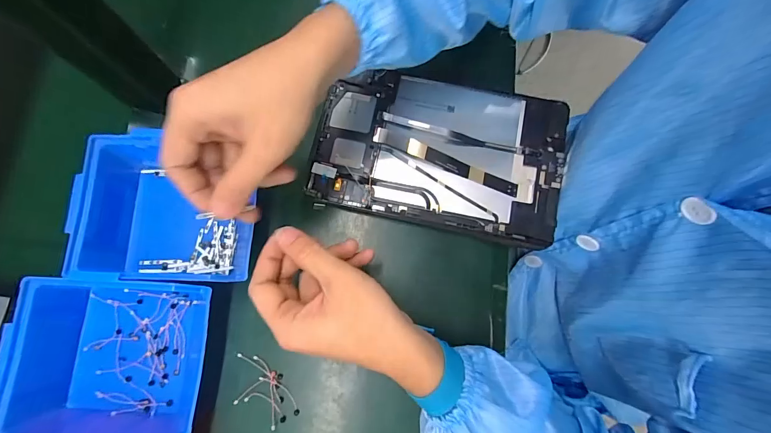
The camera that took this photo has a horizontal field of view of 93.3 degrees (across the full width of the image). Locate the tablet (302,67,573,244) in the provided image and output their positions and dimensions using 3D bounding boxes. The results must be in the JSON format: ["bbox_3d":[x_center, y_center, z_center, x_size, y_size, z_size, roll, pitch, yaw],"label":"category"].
[{"bbox_3d":[0.053,-0.065,0.360,0.236,0.008,0.148,12,79,3],"label":"tablet"}]

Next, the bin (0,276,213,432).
[{"bbox_3d":[-0.223,0.116,0.300,0.138,0.061,0.122,3,77,-1],"label":"bin"}]

